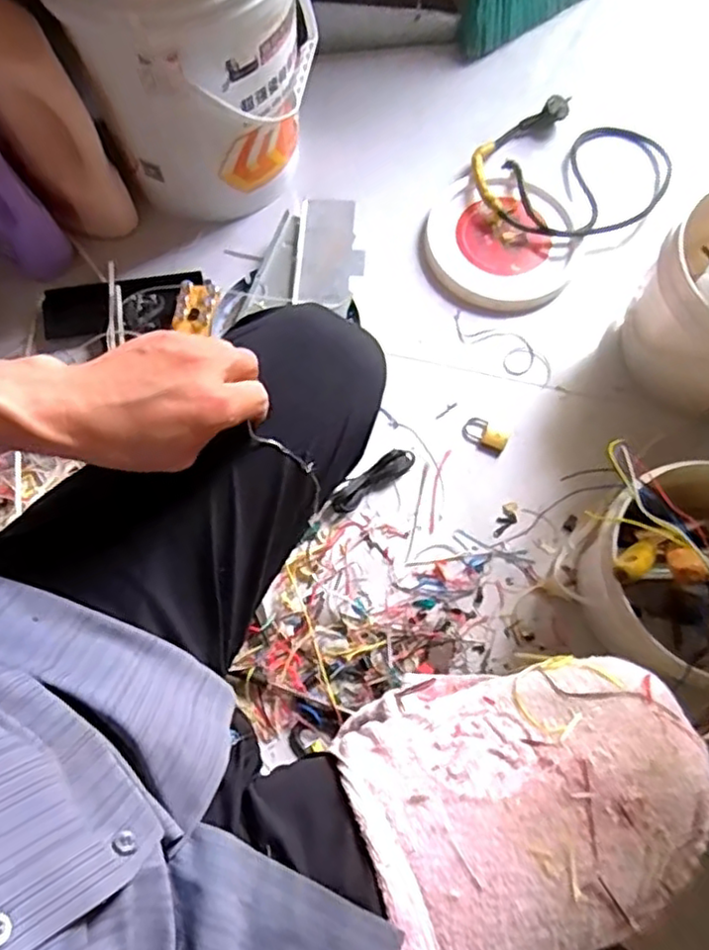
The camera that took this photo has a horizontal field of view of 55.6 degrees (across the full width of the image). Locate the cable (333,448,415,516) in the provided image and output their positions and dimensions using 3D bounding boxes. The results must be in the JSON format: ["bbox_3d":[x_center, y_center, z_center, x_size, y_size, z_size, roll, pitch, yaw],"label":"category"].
[{"bbox_3d":[0.024,0.006,0.861,0.121,0.016,0.032,-34,74,-11],"label":"cable"}]

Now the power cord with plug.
[{"bbox_3d":[0.333,-0.459,1.004,0.306,0.049,0.250,8,71,3],"label":"power cord with plug"}]

